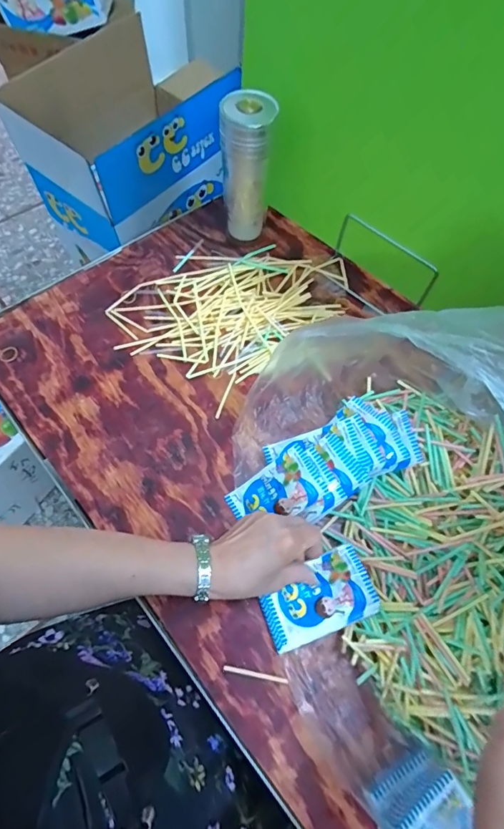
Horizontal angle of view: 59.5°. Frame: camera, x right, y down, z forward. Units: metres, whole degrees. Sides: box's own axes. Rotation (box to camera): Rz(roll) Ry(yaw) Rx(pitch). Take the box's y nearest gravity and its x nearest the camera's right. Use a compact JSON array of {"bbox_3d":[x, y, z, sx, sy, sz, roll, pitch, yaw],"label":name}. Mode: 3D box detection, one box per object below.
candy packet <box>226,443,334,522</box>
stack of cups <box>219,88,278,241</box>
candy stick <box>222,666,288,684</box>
[{"bbox_3d":[0.026,0.086,0.482,0.103,0.010,0.065,-40,58,9],"label":"candy packet"},{"bbox_3d":[-0.006,-0.320,0.596,0.065,0.188,0.057,0,66,-1],"label":"stack of cups"},{"bbox_3d":[0.003,0.252,0.425,0.063,0.004,0.006,10,66,3],"label":"candy stick"}]

